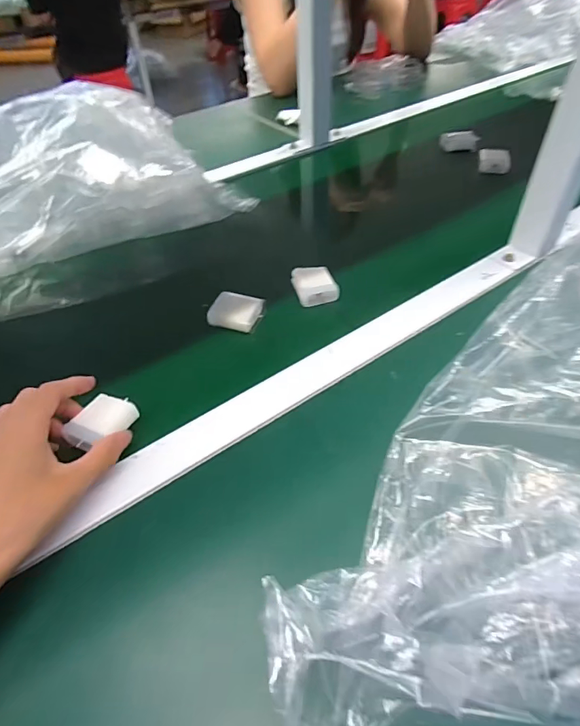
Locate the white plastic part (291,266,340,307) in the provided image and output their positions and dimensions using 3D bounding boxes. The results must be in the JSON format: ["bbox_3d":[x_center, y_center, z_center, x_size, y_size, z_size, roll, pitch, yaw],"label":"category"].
[{"bbox_3d":[0.029,-0.088,0.517,0.048,0.022,0.048,-10,47,-5],"label":"white plastic part"}]

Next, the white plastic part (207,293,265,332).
[{"bbox_3d":[-0.058,-0.054,0.490,0.052,0.026,0.041,9,48,13],"label":"white plastic part"}]

